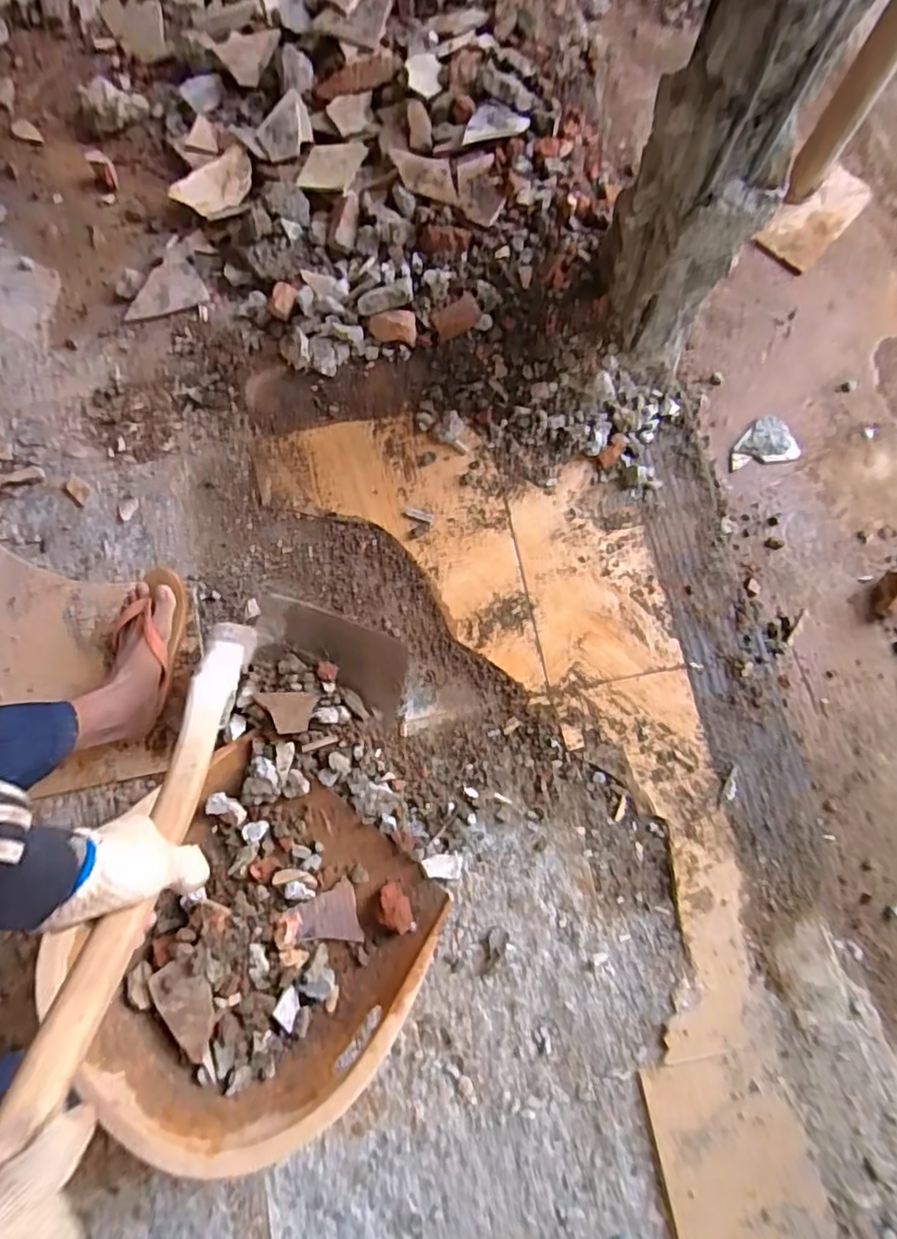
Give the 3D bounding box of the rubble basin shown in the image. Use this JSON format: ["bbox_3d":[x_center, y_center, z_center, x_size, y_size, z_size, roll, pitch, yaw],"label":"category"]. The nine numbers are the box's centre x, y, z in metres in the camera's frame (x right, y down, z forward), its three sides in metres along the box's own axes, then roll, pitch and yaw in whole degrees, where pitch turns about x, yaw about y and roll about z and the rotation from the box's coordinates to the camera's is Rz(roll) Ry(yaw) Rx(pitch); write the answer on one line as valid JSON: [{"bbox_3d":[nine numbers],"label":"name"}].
[{"bbox_3d":[-0.239,0.393,0.732,0.405,0.172,0.397,38,81,7],"label":"rubble basin"}]

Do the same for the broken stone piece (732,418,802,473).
[{"bbox_3d":[0.525,-0.298,0.982,0.105,0.021,0.079,-14,79,-3],"label":"broken stone piece"}]

